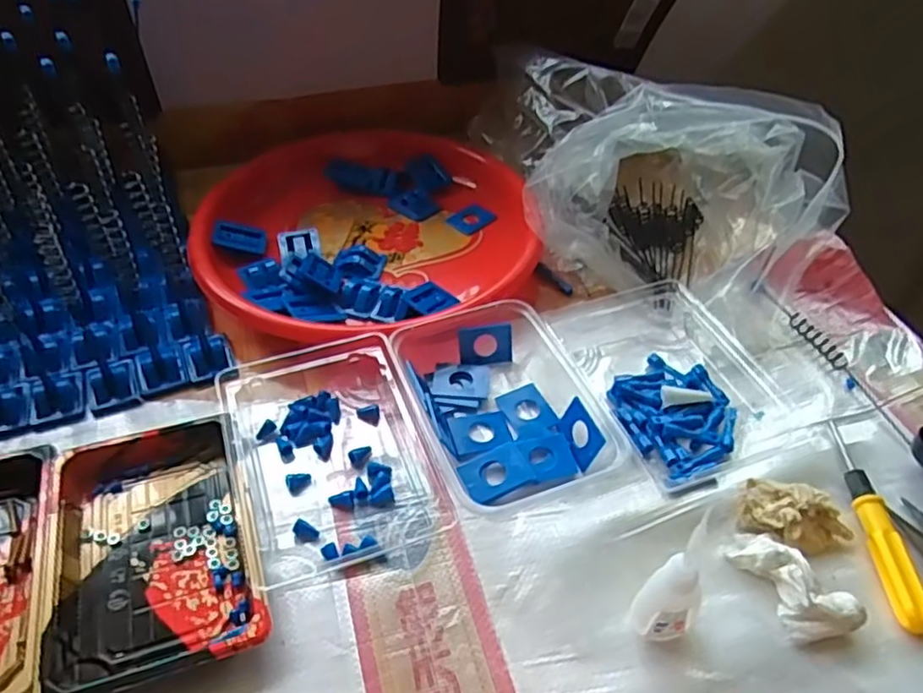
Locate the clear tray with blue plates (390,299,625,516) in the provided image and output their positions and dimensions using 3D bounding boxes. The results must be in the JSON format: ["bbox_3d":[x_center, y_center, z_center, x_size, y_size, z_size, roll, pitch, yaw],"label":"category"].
[{"bbox_3d":[0.029,0.034,0.470,0.121,0.038,0.143,-15,47,-15],"label":"clear tray with blue plates"}]

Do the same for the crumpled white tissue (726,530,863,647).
[{"bbox_3d":[0.184,0.129,0.379,0.036,0.027,0.068,-16,47,-16],"label":"crumpled white tissue"}]

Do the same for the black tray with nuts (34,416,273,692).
[{"bbox_3d":[-0.177,0.113,0.394,0.108,0.025,0.158,-13,47,-14],"label":"black tray with nuts"}]

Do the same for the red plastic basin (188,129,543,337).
[{"bbox_3d":[-0.082,-0.108,0.614,0.304,0.042,0.303,0,45,0],"label":"red plastic basin"}]

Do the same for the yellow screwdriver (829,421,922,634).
[{"bbox_3d":[0.250,0.103,0.414,0.017,0.015,0.139,1,45,0],"label":"yellow screwdriver"}]

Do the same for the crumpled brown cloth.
[{"bbox_3d":[0.200,0.104,0.408,0.062,0.023,0.037,23,49,21],"label":"crumpled brown cloth"}]

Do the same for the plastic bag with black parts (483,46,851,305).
[{"bbox_3d":[0.145,-0.166,0.609,0.206,0.125,0.308,-20,49,-20],"label":"plastic bag with black parts"}]

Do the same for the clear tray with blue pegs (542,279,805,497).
[{"bbox_3d":[0.145,0.013,0.497,0.123,0.031,0.188,-19,48,-19],"label":"clear tray with blue pegs"}]

